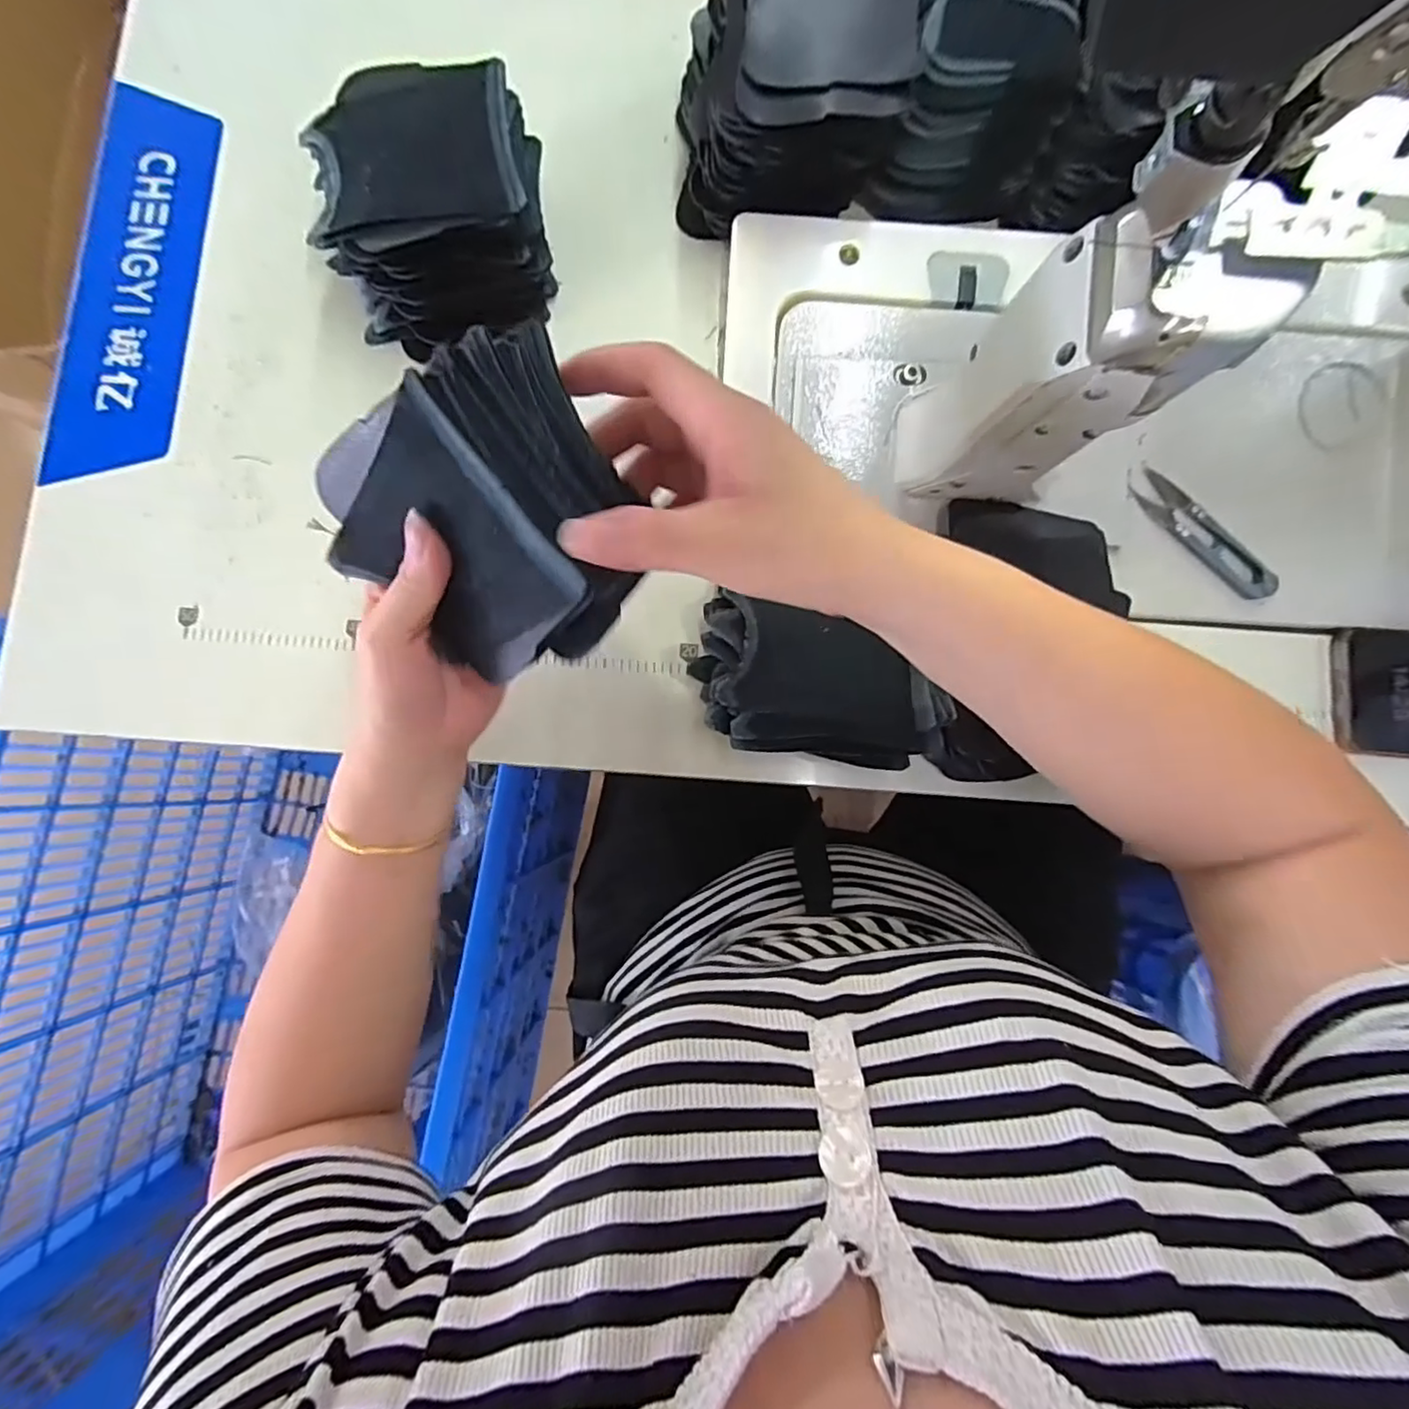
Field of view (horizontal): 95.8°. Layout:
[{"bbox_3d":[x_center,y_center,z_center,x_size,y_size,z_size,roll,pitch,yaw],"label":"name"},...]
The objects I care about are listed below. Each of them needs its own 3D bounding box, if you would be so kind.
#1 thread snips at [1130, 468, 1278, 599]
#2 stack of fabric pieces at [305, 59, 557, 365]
[{"bbox_3d":[0.298,-0.101,0.381,0.098,0.008,0.023,43,87,2],"label":"thread snips"},{"bbox_3d":[-0.155,-0.288,0.373,0.120,0.068,0.127,-6,84,-2],"label":"stack of fabric pieces"}]

